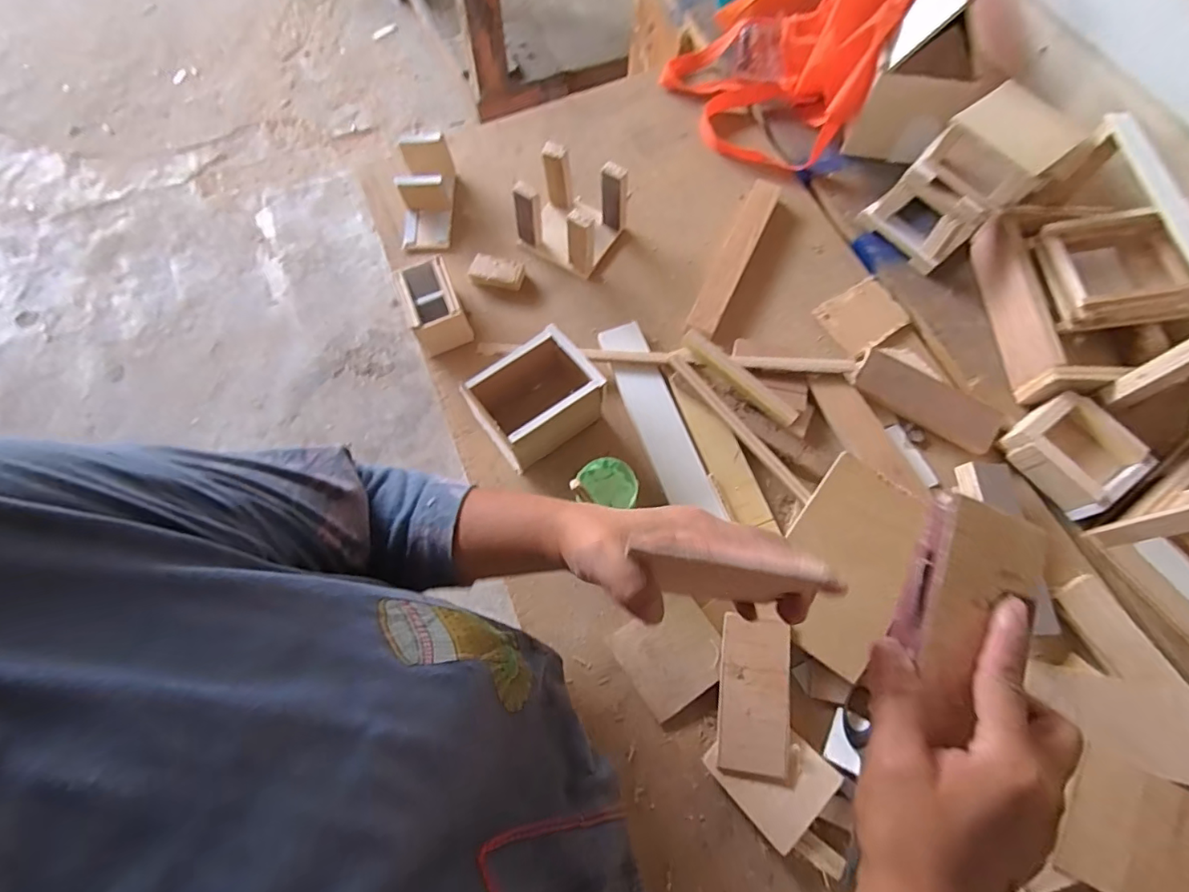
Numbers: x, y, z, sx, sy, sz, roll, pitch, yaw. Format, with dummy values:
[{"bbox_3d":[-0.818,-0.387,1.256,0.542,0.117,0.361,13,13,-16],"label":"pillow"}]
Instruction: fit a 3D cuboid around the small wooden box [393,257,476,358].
[{"bbox_3d":[-0.182,-0.155,0.608,0.060,0.068,0.087,-23,70,-8],"label":"small wooden box"}]

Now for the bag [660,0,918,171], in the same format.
[{"bbox_3d":[0.260,-0.551,0.671,0.257,0.179,0.336,33,73,13],"label":"bag"}]

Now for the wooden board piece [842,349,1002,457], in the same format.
[{"bbox_3d":[0.344,-0.049,0.560,0.150,0.019,0.051,30,72,12],"label":"wooden board piece"}]

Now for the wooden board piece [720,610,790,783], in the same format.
[{"bbox_3d":[0.138,0.216,0.463,0.056,0.004,0.124,2,72,14],"label":"wooden board piece"}]

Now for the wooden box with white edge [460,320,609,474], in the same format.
[{"bbox_3d":[-0.056,-0.042,0.538,0.118,0.078,0.087,-34,72,-12],"label":"wooden box with white edge"}]

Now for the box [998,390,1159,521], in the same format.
[{"bbox_3d":[0.473,0.007,0.527,0.094,0.036,0.106,-34,72,-12],"label":"box"}]

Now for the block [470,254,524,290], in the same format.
[{"bbox_3d":[-0.116,-0.204,0.634,0.059,0.019,0.036,19,70,8],"label":"block"}]

